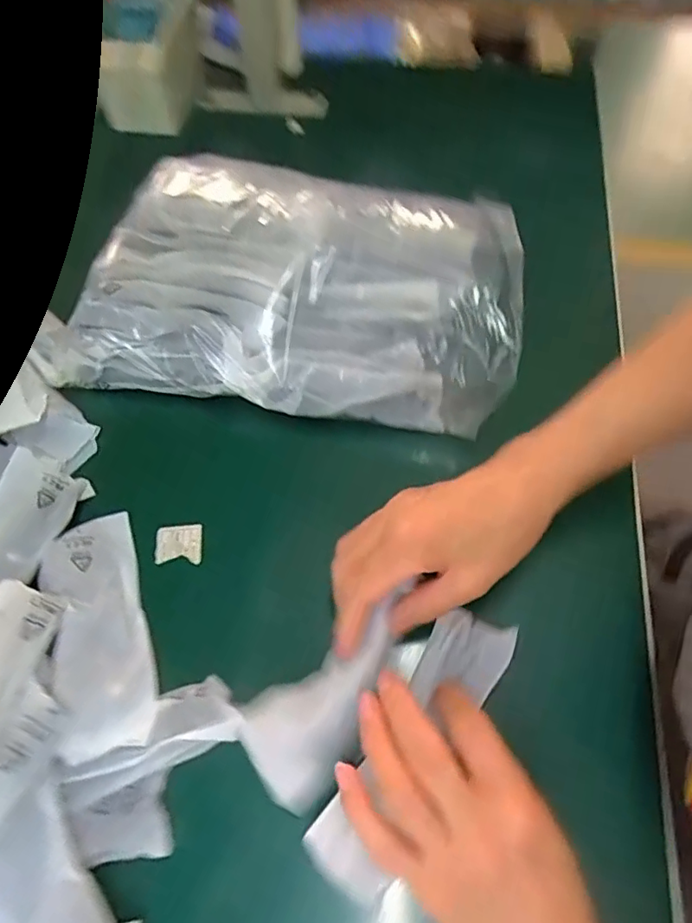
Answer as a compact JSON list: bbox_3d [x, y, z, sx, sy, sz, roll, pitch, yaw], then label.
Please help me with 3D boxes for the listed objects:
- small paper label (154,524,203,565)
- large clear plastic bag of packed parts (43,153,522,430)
[{"bbox_3d":[-0.109,0.054,0.369,0.030,0.004,0.026,2,68,-5],"label":"small paper label"},{"bbox_3d":[-0.033,-0.128,0.413,0.311,0.075,0.178,7,65,6],"label":"large clear plastic bag of packed parts"}]

